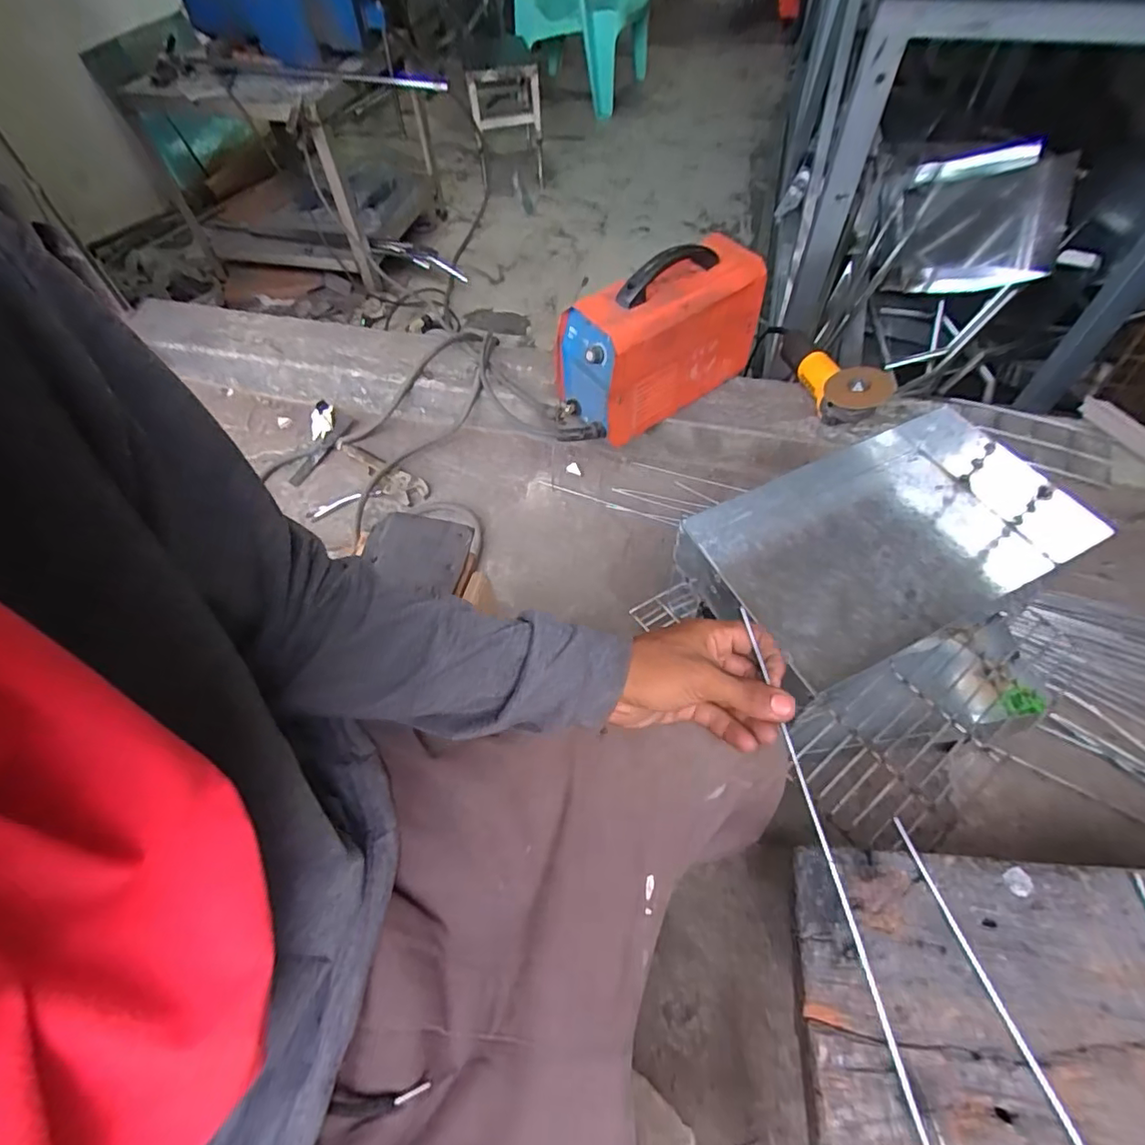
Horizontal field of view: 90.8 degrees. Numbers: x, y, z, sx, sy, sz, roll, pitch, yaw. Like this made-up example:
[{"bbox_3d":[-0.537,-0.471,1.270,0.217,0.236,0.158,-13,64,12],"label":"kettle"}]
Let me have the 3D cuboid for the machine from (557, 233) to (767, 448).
[{"bbox_3d":[0.142,-0.398,0.941,0.332,0.218,0.163,-30,60,-16],"label":"machine"}]

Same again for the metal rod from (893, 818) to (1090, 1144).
[{"bbox_3d":[0.267,0.311,0.279,0.011,0.006,0.358,-14,57,-7],"label":"metal rod"}]

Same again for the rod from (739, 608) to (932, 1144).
[{"bbox_3d":[0.168,0.196,0.357,0.009,0.005,0.385,-8,60,-3],"label":"rod"}]

